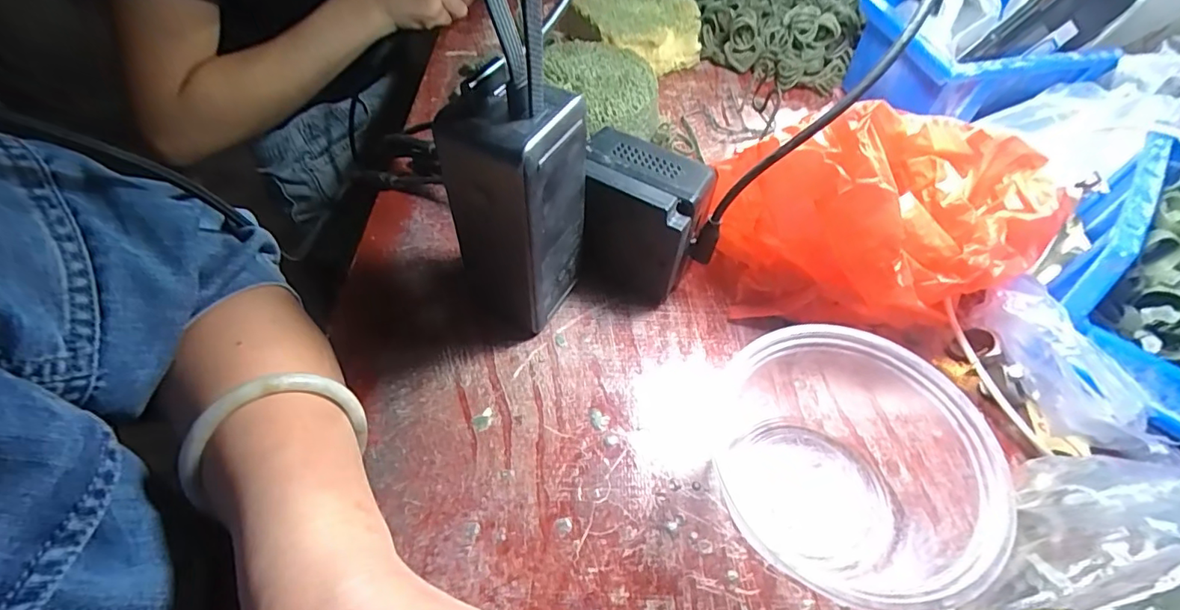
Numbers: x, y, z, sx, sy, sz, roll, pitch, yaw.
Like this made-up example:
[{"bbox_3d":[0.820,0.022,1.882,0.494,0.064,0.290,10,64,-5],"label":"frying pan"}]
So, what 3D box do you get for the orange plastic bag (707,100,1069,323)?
[{"bbox_3d":[0.158,-0.041,0.290,0.164,0.121,0.088,-7,54,-7],"label":"orange plastic bag"}]

